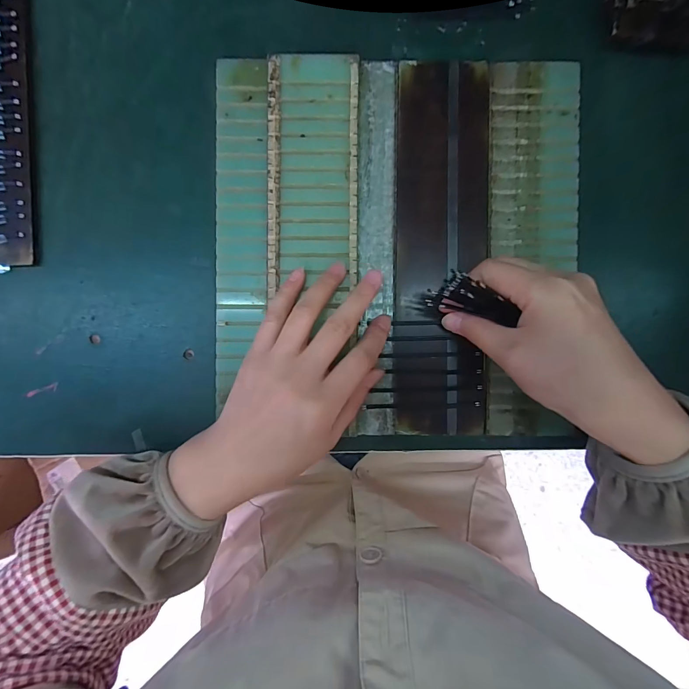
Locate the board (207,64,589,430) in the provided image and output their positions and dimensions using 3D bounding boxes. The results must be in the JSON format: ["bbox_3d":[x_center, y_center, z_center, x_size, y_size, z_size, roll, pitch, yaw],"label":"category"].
[{"bbox_3d":[0.036,-0.068,0.252,0.253,0.009,0.262,1,92,1],"label":"board"}]

